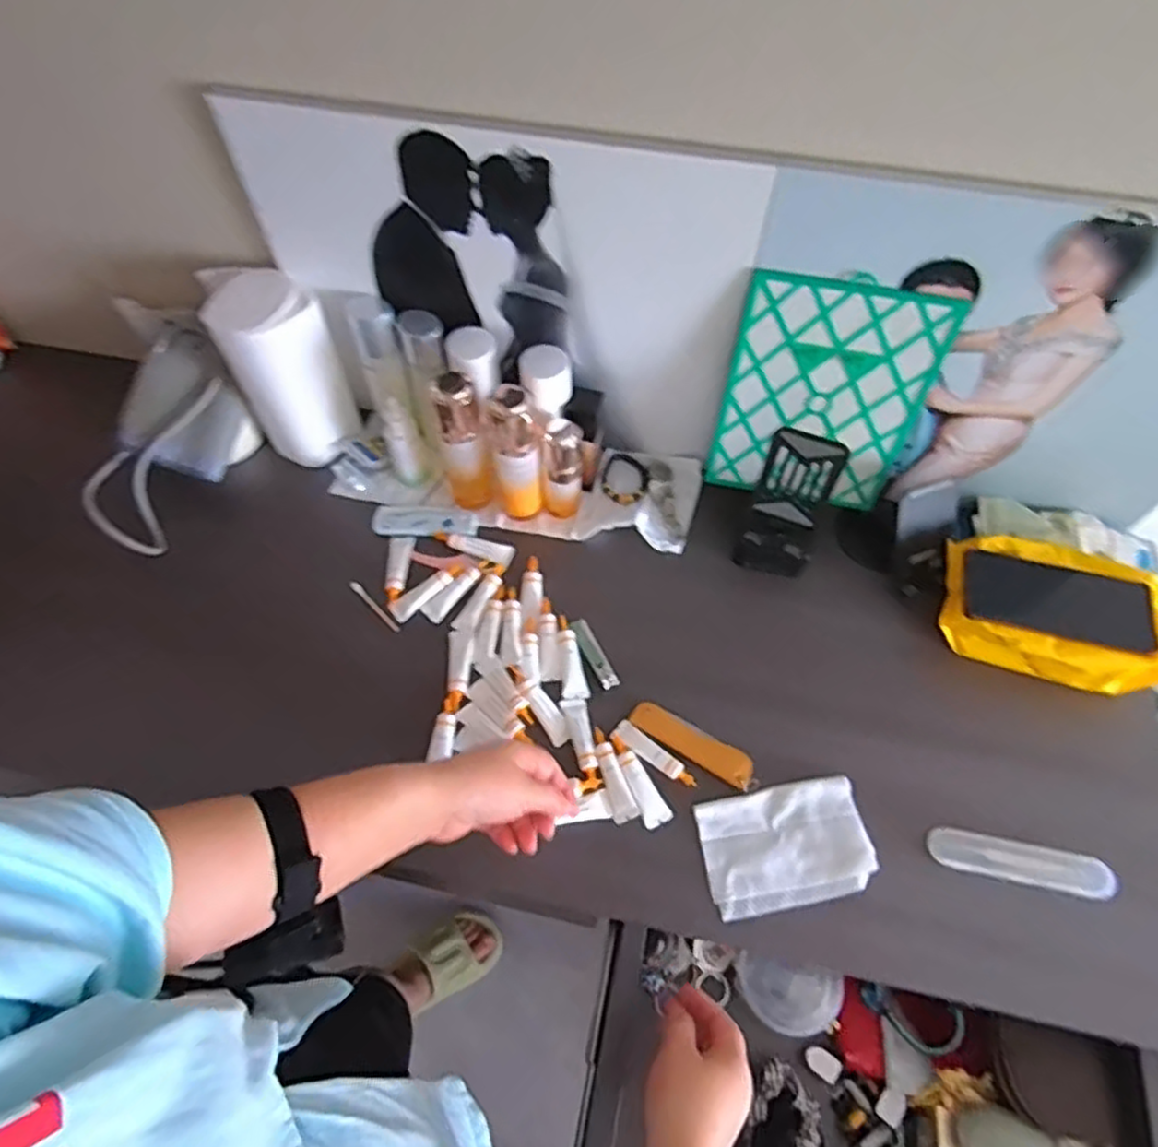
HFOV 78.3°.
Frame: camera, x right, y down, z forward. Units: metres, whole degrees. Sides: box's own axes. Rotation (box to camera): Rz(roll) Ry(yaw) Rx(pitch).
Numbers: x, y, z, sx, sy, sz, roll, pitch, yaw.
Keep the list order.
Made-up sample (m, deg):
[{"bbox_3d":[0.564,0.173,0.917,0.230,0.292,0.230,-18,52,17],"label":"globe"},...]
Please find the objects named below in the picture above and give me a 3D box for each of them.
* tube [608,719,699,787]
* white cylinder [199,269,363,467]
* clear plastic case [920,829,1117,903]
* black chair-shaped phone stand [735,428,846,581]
[{"bbox_3d":[0.066,0.160,0.625,0.081,0.008,0.020,37,66,19],"label":"tube"},{"bbox_3d":[-0.297,-0.204,0.736,0.101,0.177,0.075,-26,63,-14],"label":"white cylinder"},{"bbox_3d":[0.362,0.236,0.583,0.141,0.007,0.036,10,60,6],"label":"clear plastic case"},{"bbox_3d":[0.196,-0.061,0.668,0.077,0.153,0.080,22,62,13],"label":"black chair-shaped phone stand"}]

